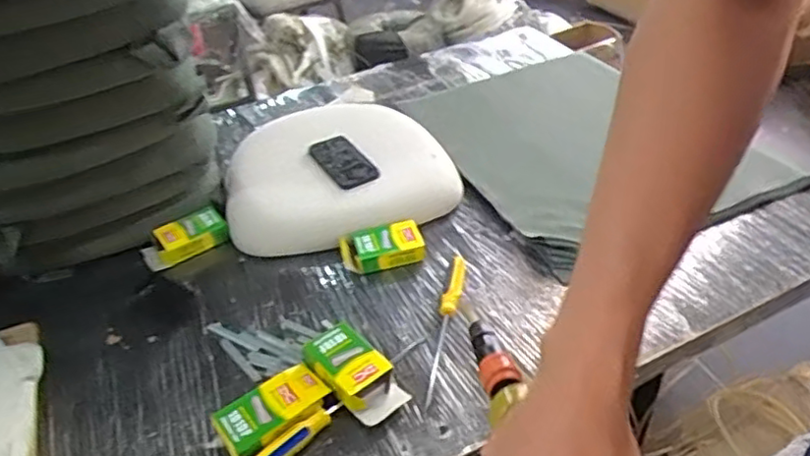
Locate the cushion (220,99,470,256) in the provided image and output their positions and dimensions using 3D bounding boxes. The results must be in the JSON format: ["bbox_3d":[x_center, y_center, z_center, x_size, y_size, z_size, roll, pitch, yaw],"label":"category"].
[{"bbox_3d":[-0.153,-0.133,1.288,0.422,0.072,0.434,-16,41,-13],"label":"cushion"}]

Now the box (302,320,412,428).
[{"bbox_3d":[-0.070,0.198,0.897,0.083,0.052,0.147,-30,46,-27],"label":"box"}]

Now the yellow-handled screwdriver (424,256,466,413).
[{"bbox_3d":[0.061,0.142,0.977,0.028,0.027,0.288,5,40,12],"label":"yellow-handled screwdriver"}]

